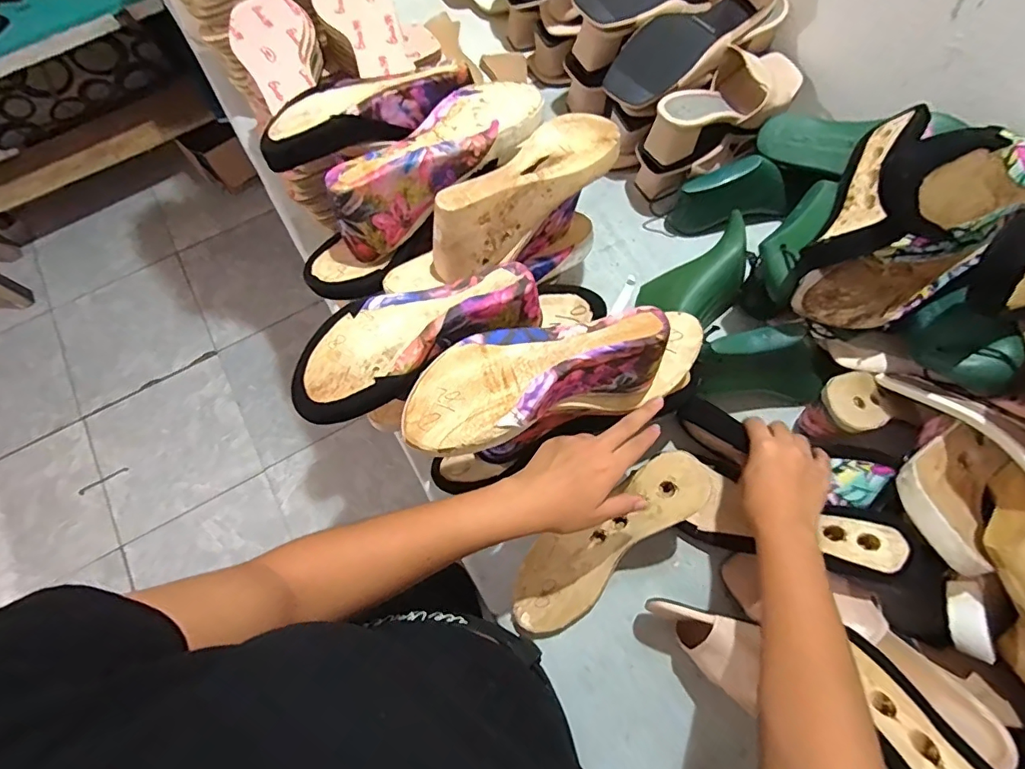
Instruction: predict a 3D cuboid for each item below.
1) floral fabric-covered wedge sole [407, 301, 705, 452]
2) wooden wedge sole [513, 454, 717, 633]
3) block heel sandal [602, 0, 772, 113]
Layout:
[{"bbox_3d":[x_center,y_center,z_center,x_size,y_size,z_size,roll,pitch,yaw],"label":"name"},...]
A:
[{"bbox_3d":[0.050,-0.013,0.409,0.276,0.098,0.082,-12,68,-27],"label":"floral fabric-covered wedge sole"},{"bbox_3d":[0.093,0.155,0.493,0.077,0.050,0.232,48,108,16],"label":"wooden wedge sole"},{"bbox_3d":[0.237,-0.429,0.631,0.236,0.083,0.097,-37,72,12],"label":"block heel sandal"}]

